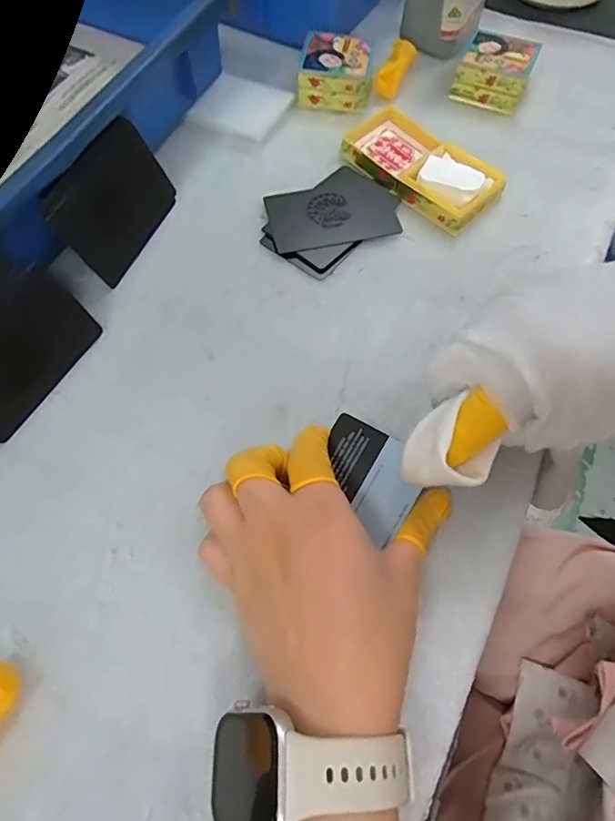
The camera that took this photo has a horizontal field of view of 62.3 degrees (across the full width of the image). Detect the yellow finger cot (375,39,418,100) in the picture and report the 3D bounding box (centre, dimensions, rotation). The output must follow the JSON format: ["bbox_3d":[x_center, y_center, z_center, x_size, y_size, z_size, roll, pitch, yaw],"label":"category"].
[{"bbox_3d":[0.069,-0.275,0.408,0.019,0.016,0.048,26,83,17],"label":"yellow finger cot"}]

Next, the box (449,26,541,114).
[{"bbox_3d":[0.150,-0.269,0.402,0.053,0.029,0.052,27,66,11],"label":"box"}]

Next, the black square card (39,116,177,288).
[{"bbox_3d":[-0.118,-0.131,0.314,0.006,0.060,0.089,8,61,34],"label":"black square card"}]

